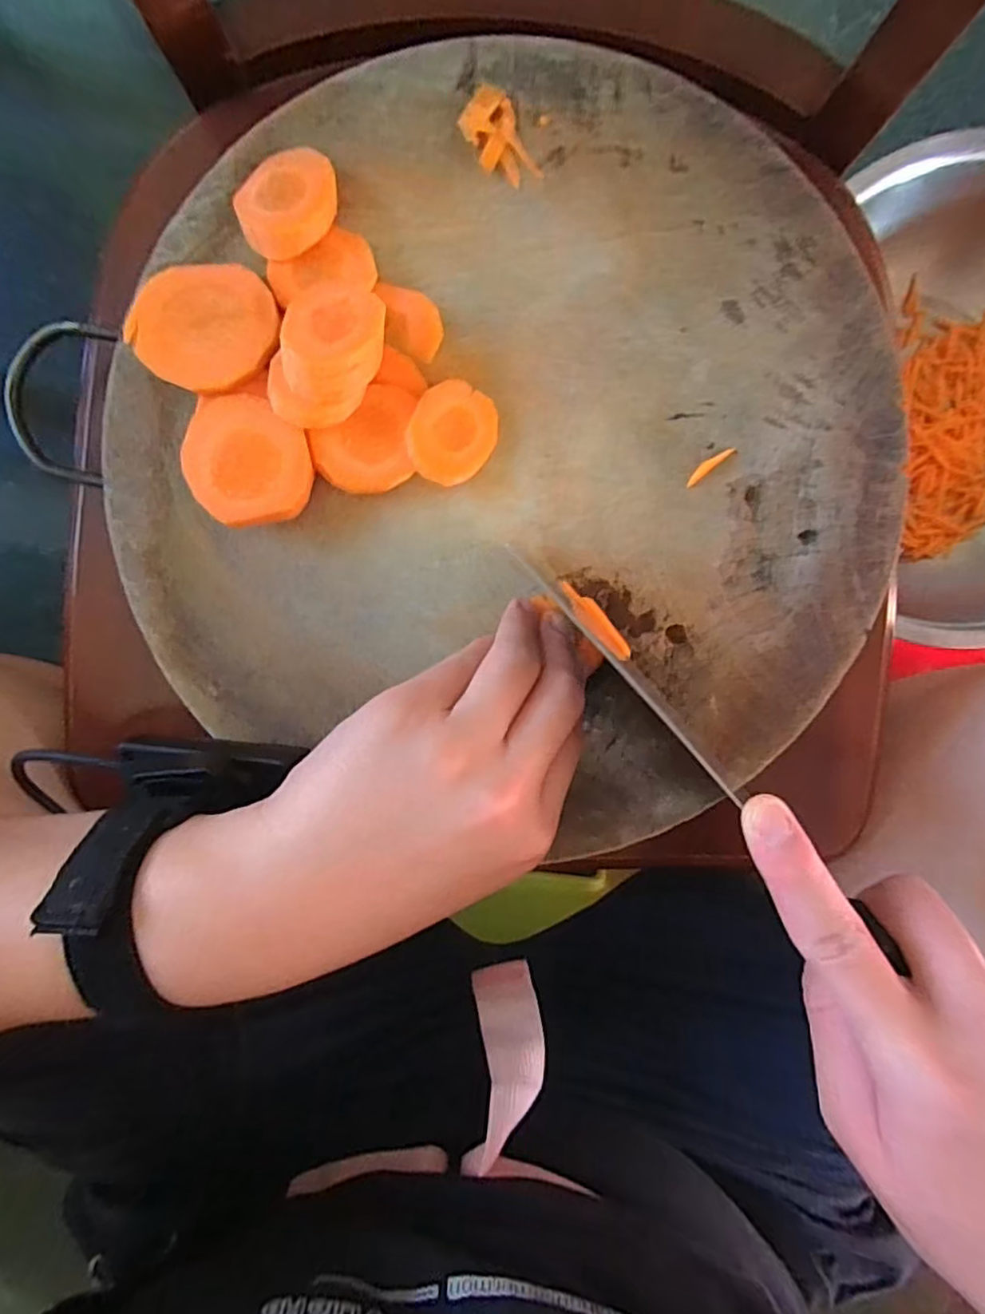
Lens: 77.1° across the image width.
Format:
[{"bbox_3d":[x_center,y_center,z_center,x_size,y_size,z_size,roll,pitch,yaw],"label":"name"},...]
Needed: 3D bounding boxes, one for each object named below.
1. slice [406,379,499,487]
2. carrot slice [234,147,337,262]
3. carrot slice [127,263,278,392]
[{"bbox_3d":[-0.017,-0.094,0.261,0.035,0.007,0.041,24,93,-21],"label":"slice"},{"bbox_3d":[-0.083,-0.184,0.251,0.043,0.015,0.037,-44,95,3],"label":"carrot slice"},{"bbox_3d":[-0.115,-0.133,0.248,0.055,0.005,0.051,0,86,-7],"label":"carrot slice"}]

